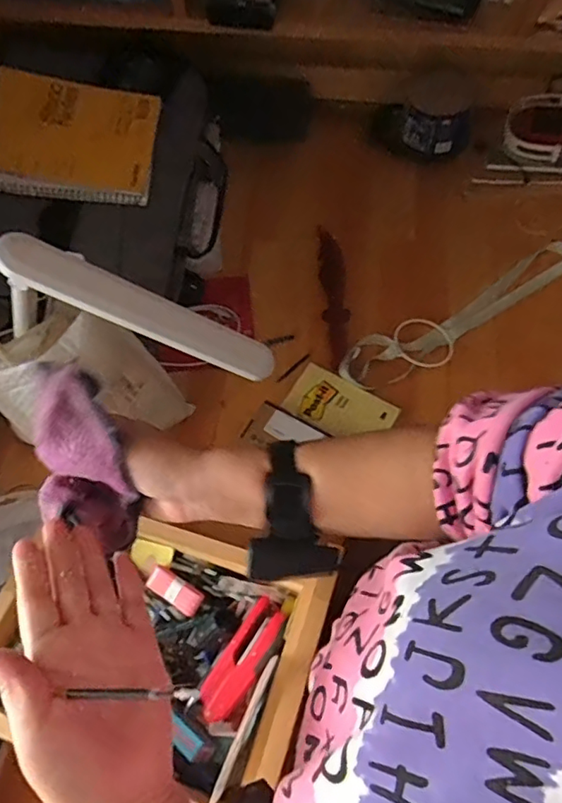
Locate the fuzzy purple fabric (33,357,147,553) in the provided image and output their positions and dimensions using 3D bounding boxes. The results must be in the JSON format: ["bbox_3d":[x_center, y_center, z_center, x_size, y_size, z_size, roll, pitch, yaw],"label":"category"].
[{"bbox_3d":[-0.162,0.048,0.433,0.070,0.049,0.155,-17,96,-9],"label":"fuzzy purple fabric"}]

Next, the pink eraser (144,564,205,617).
[{"bbox_3d":[-0.119,0.213,0.610,0.064,0.014,0.030,29,68,12],"label":"pink eraser"}]

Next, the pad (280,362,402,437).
[{"bbox_3d":[0.088,0.010,0.810,0.155,0.016,0.098,29,68,12],"label":"pad"}]

